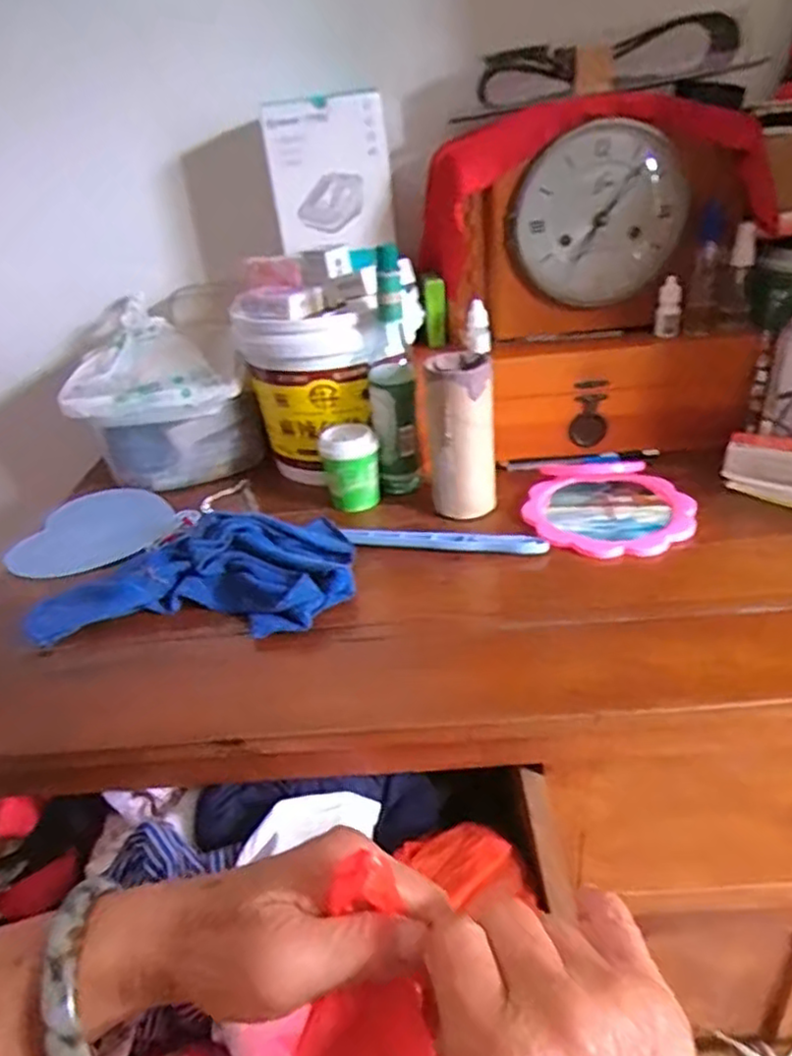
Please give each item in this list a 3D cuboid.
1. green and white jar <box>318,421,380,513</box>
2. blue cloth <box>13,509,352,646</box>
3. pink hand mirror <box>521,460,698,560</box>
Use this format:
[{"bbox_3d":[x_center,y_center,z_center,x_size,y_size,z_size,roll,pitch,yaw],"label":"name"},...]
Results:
[{"bbox_3d":[-0.044,-0.060,0.694,0.054,0.075,0.055,-6,30,3],"label":"green and white jar"},{"bbox_3d":[-0.165,0.040,0.578,0.250,0.042,0.131,-6,30,2],"label":"blue cloth"},{"bbox_3d":[0.199,-0.022,0.647,0.146,0.016,0.148,3,32,17],"label":"pink hand mirror"}]

